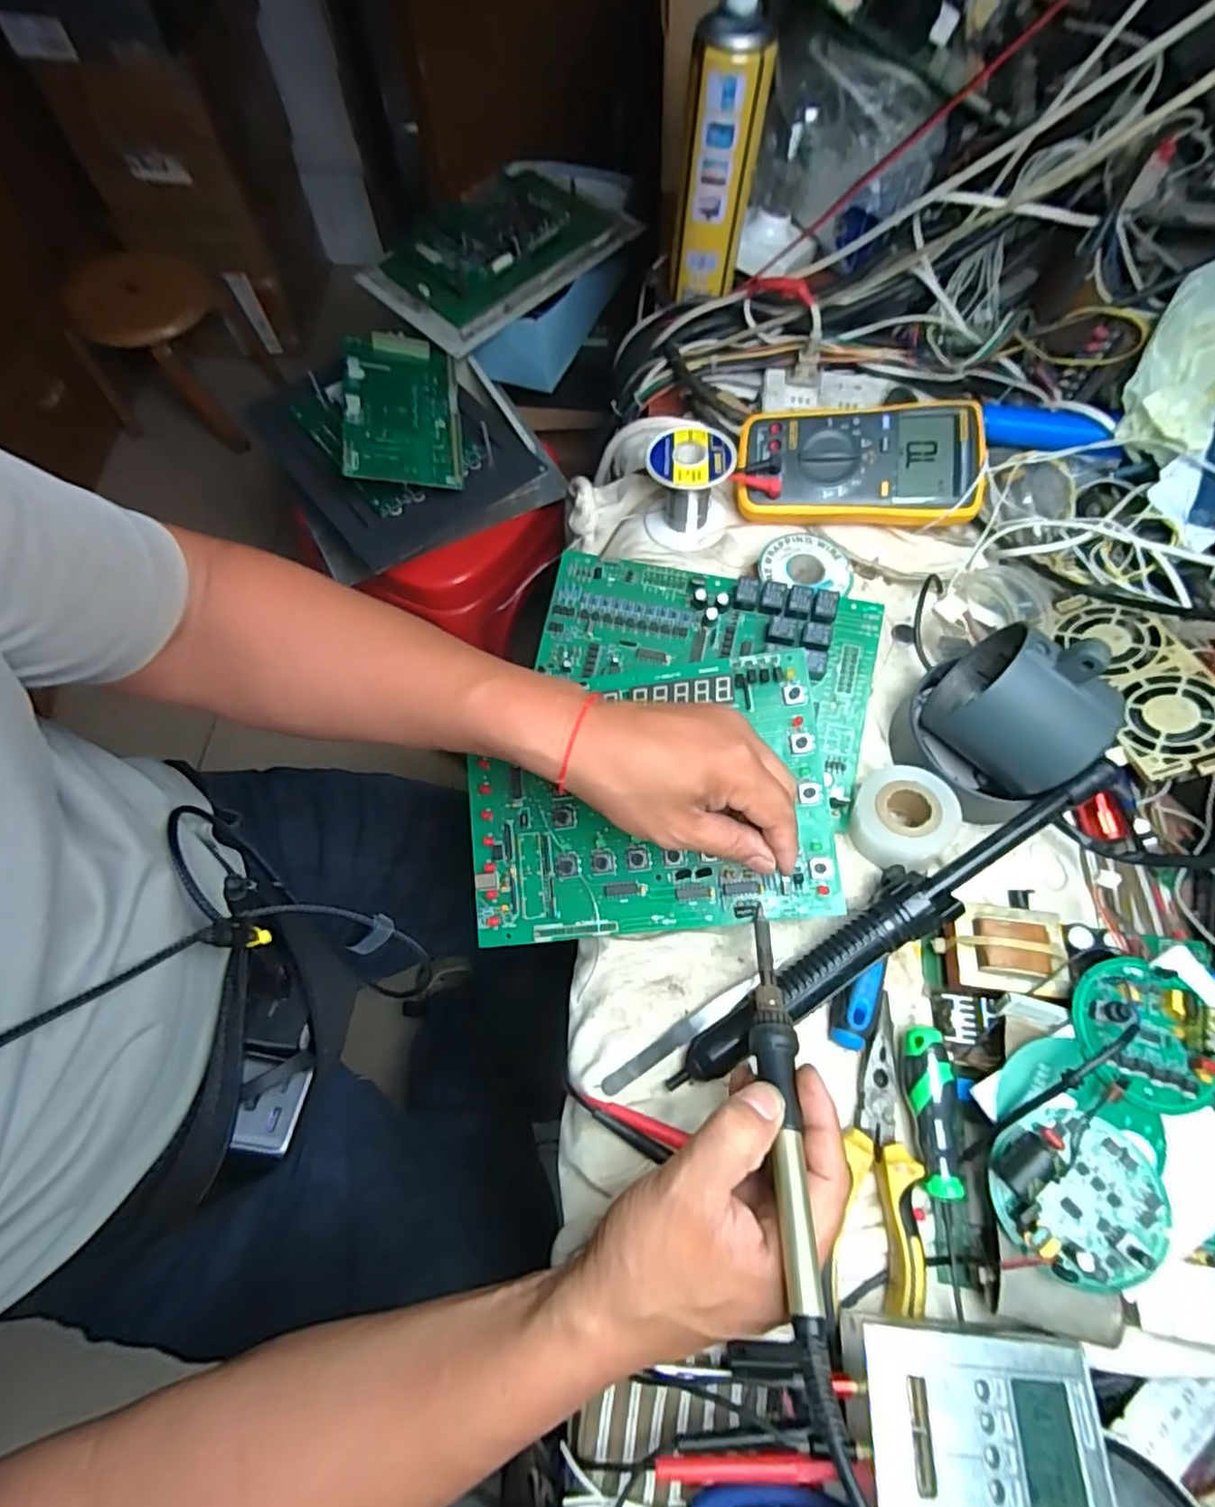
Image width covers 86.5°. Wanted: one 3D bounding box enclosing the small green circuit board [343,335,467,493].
[{"bbox_3d":[-0.223,-0.376,0.702,0.118,0.014,0.206,-1,73,-17],"label":"small green circuit board"}]

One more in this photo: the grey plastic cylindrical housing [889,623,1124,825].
[{"bbox_3d":[0.238,-0.021,0.394,0.087,0.108,0.099,-34,72,-13],"label":"grey plastic cylindrical housing"}]

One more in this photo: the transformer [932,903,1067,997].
[{"bbox_3d":[0.227,0.115,0.375,0.058,0.035,0.048,4,67,1],"label":"transformer"}]

